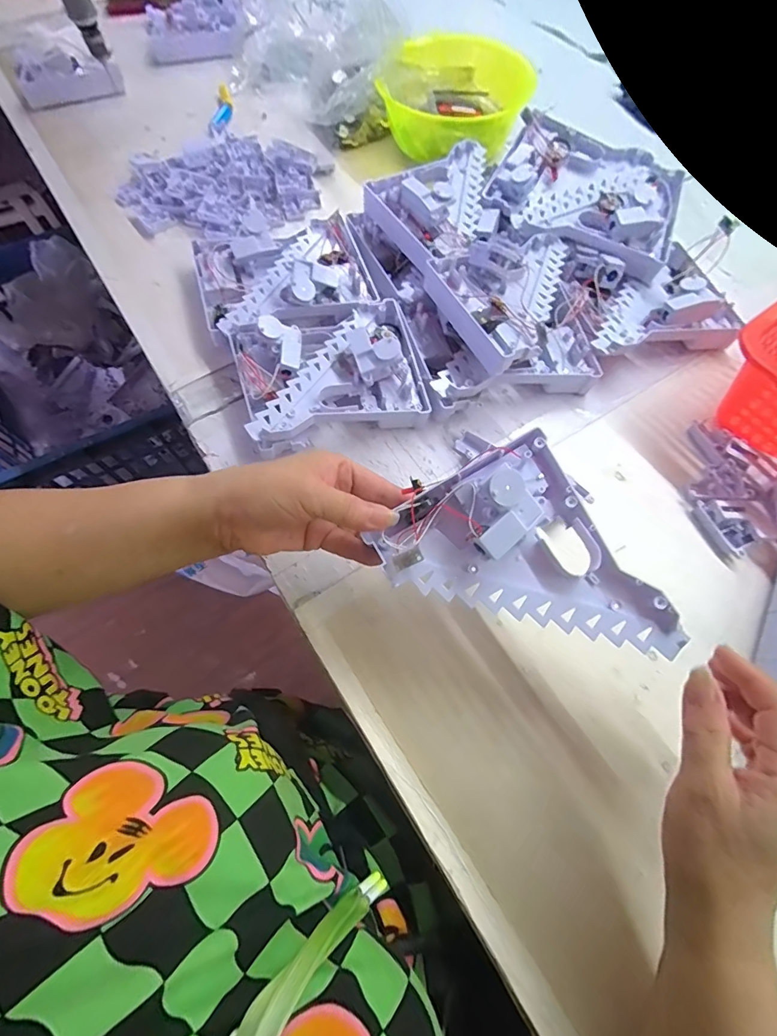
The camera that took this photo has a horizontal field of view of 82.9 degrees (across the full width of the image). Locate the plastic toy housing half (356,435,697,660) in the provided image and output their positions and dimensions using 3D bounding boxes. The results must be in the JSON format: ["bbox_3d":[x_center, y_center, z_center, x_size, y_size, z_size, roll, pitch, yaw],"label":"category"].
[{"bbox_3d":[0.093,0.005,0.273,0.180,0.044,0.111,14,68,5],"label":"plastic toy housing half"}]

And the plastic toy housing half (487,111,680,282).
[{"bbox_3d":[0.214,-0.353,0.471,0.194,0.030,0.154,23,71,9],"label":"plastic toy housing half"}]

